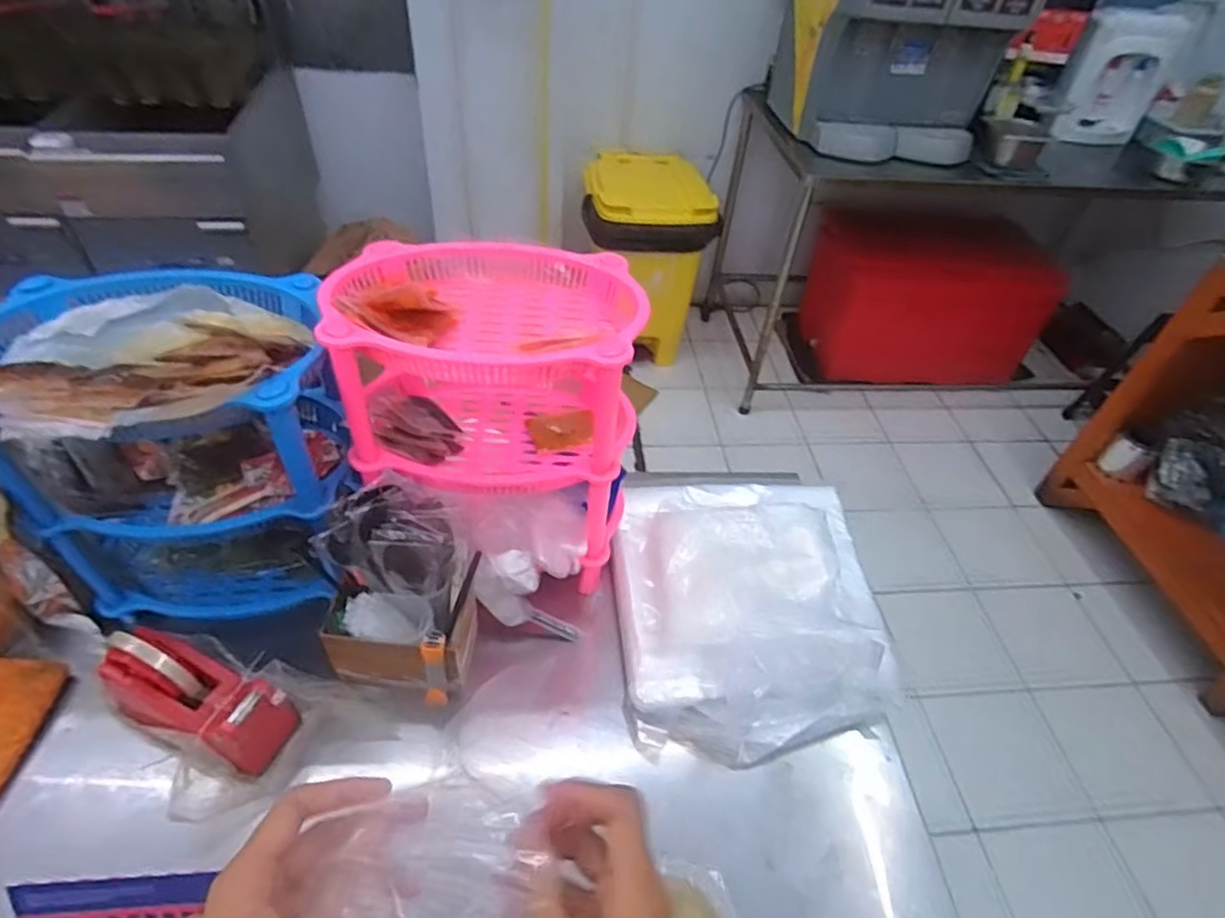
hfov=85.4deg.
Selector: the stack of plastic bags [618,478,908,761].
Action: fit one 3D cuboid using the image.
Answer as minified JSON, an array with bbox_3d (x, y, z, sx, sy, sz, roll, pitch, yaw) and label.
[{"bbox_3d":[0.155,0.151,0.767,0.293,0.084,0.349,0,46,-7],"label":"stack of plastic bags"}]

